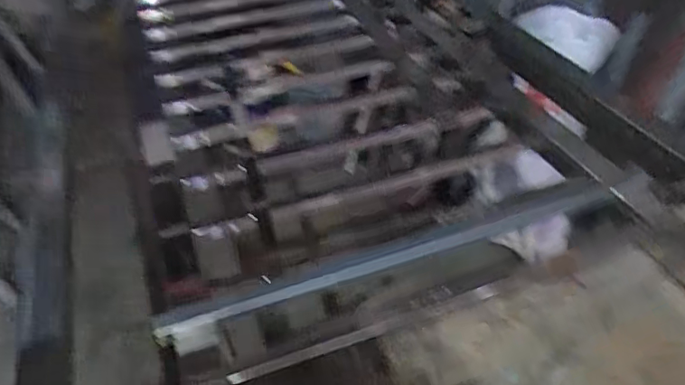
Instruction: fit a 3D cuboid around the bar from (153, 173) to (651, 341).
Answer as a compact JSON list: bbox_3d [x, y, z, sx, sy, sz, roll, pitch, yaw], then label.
[{"bbox_3d":[0.110,0.074,0.726,0.701,0.031,0.048,-14,41,-15],"label":"bar"}]

